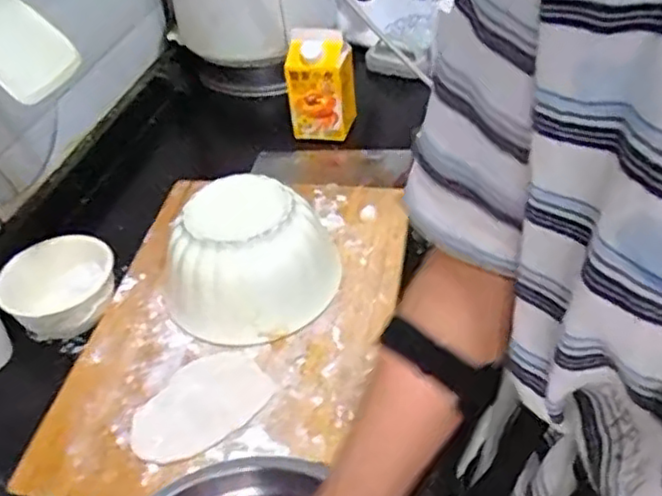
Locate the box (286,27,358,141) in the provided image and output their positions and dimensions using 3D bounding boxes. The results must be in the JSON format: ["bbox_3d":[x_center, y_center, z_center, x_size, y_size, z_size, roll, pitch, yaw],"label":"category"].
[{"bbox_3d":[-0.012,-0.220,0.946,0.084,0.158,0.056,5,43,14],"label":"box"}]

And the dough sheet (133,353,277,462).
[{"bbox_3d":[-0.119,0.140,0.615,0.128,0.004,0.088,-36,49,-29],"label":"dough sheet"}]

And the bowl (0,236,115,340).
[{"bbox_3d":[-0.282,0.042,0.722,0.112,0.055,0.112,24,50,30],"label":"bowl"}]

